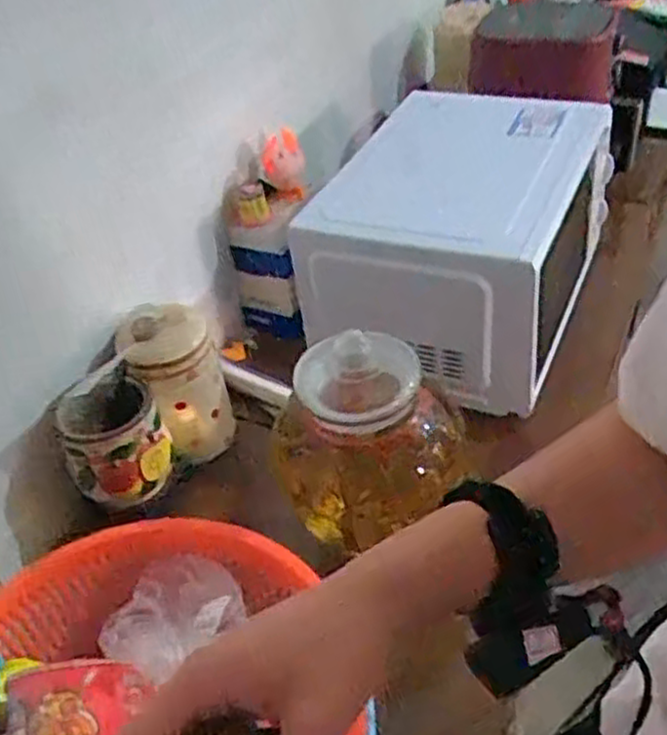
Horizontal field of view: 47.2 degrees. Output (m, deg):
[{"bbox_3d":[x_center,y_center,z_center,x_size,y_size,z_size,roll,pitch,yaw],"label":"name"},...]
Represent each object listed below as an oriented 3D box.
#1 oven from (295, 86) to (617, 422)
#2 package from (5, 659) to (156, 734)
[{"bbox_3d":[0.183,-0.188,1.085,0.307,0.234,0.469,14,45,23],"label":"oven"},{"bbox_3d":[-0.201,0.289,0.601,0.099,0.022,0.105,-5,64,-15],"label":"package"}]

